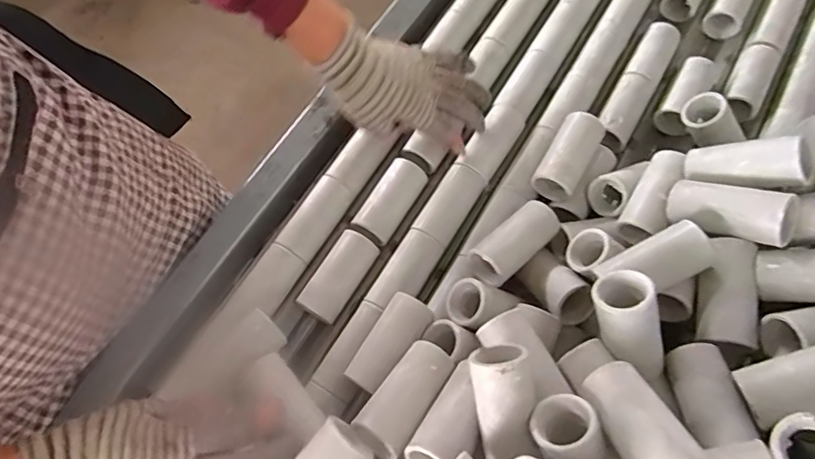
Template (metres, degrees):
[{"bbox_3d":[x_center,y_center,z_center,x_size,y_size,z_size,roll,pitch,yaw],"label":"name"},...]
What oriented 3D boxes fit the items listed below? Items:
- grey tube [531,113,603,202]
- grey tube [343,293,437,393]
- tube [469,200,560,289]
[{"bbox_3d":[0.160,-0.074,0.516,0.042,0.032,0.100,28,70,10],"label":"grey tube"},{"bbox_3d":[-0.015,0.096,0.446,0.040,0.042,0.087,33,71,12],"label":"grey tube"},{"bbox_3d":[0.098,0.012,0.475,0.085,0.037,0.039,-40,74,-15],"label":"tube"}]

